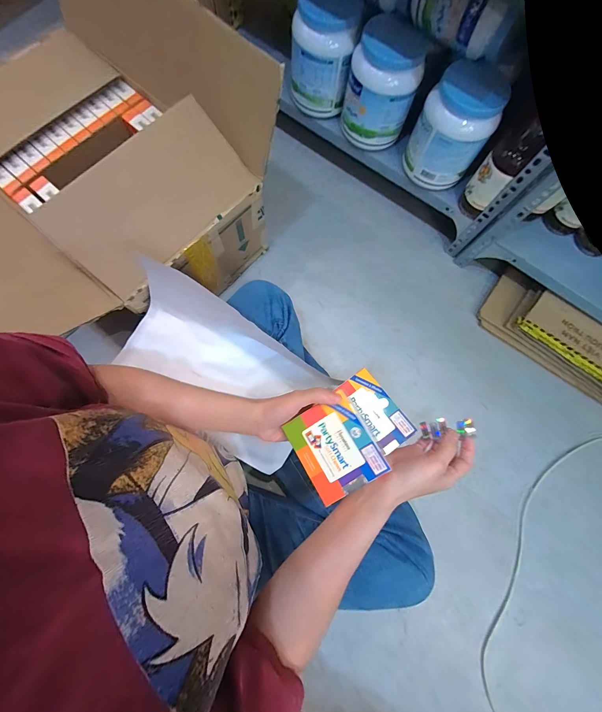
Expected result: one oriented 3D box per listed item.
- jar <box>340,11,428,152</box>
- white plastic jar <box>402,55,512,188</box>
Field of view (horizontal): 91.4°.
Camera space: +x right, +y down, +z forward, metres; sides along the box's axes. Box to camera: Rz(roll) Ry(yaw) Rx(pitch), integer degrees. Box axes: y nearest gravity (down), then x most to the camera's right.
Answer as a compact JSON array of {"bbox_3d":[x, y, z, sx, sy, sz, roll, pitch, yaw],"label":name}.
[{"bbox_3d":[0.164,-0.550,0.612,0.145,0.167,0.116,25,78,3],"label":"jar"},{"bbox_3d":[0.302,-0.455,0.595,0.146,0.168,0.116,37,79,5],"label":"white plastic jar"}]

